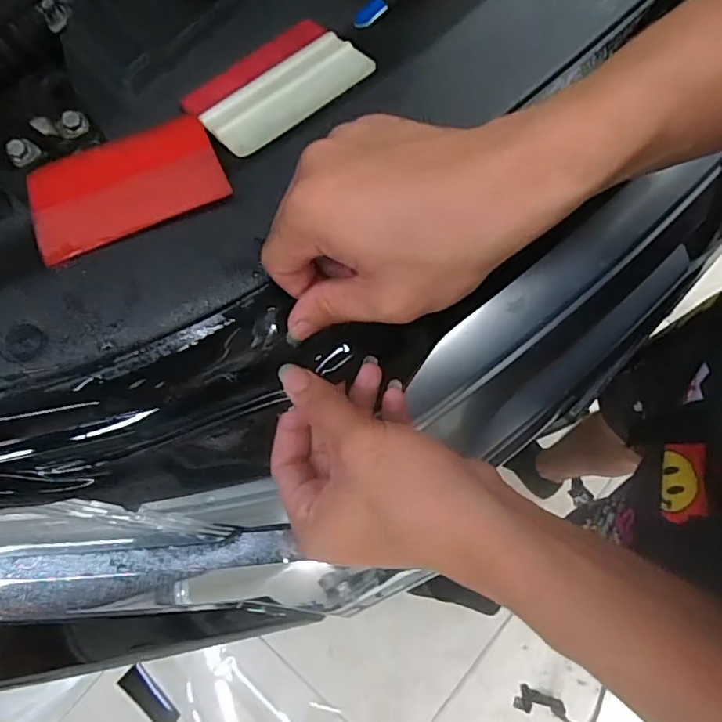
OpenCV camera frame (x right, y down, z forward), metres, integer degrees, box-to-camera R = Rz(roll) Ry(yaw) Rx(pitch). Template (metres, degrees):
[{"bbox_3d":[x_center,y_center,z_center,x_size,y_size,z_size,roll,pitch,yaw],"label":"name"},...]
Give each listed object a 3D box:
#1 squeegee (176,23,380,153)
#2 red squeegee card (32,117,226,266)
[{"bbox_3d":[-0.051,-0.165,0.328,0.101,0.014,0.072,-39,64,-11],"label":"squeegee"},{"bbox_3d":[-0.130,-0.099,0.299,0.100,0.004,0.076,-22,62,-7],"label":"red squeegee card"}]

